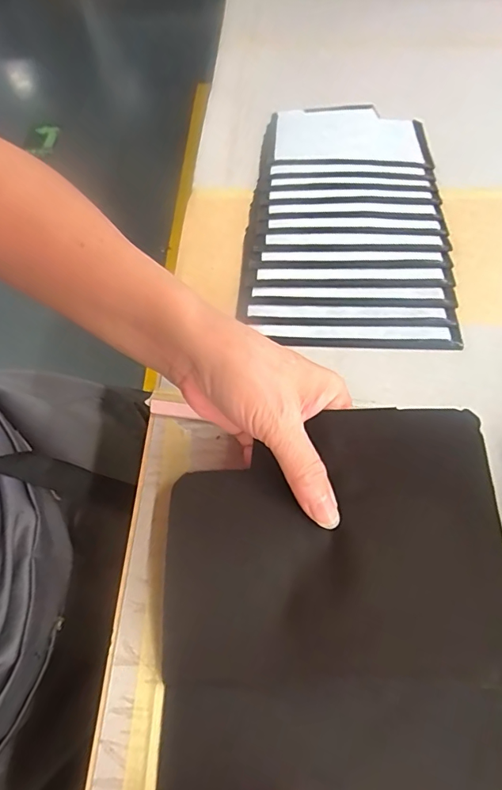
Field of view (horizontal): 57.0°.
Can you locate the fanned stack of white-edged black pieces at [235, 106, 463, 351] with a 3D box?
[{"bbox_3d":[0.091,-0.182,0.442,0.174,0.019,0.356,4,58,4],"label":"fanned stack of white-edged black pieces"}]

